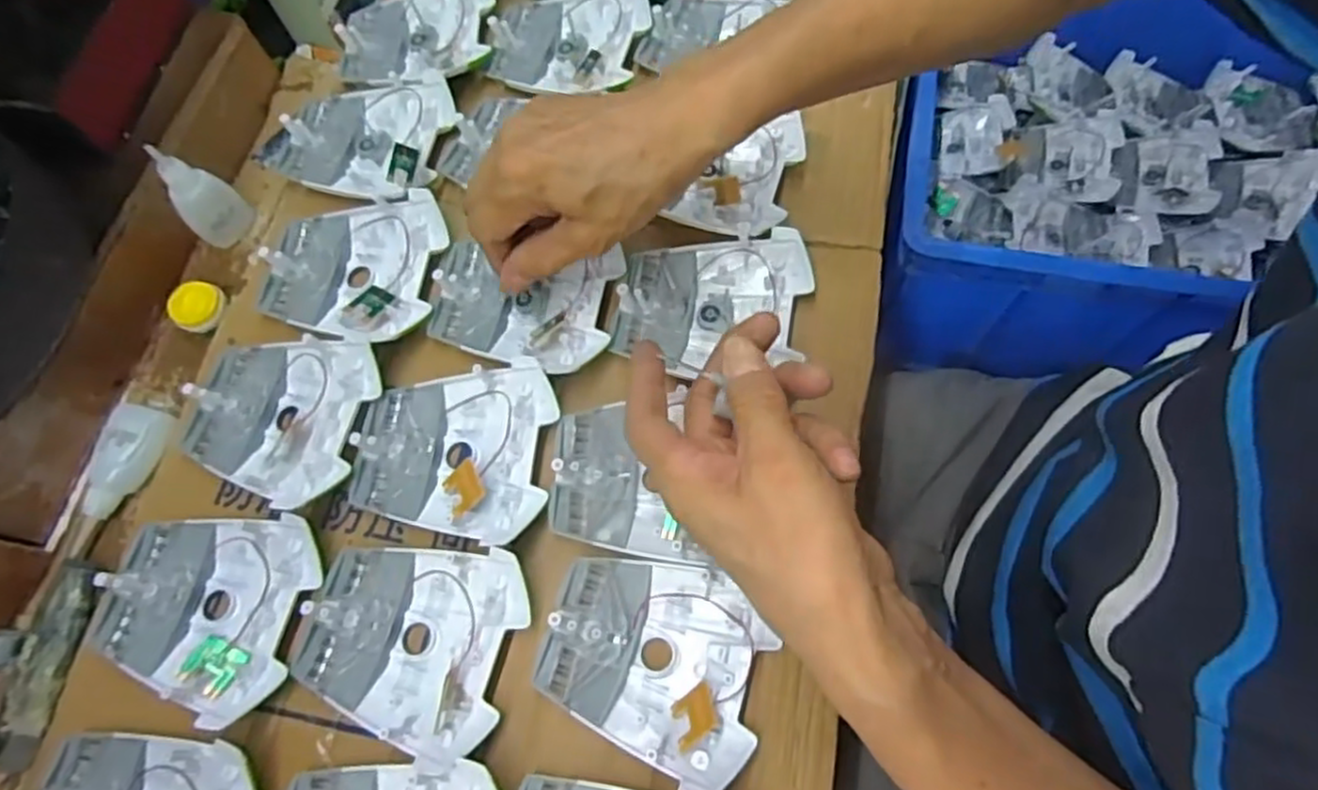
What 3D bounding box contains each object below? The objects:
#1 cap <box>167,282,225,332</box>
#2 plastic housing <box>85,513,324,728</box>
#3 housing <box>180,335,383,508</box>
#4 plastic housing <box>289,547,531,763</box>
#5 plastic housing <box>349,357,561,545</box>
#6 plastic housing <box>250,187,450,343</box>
[{"bbox_3d":[-0.291,-0.056,0.460,0.032,0.008,0.031,-1,68,3],"label":"cap"},{"bbox_3d":[-0.239,0.108,0.380,0.107,0.021,0.097,9,69,7],"label":"plastic housing"},{"bbox_3d":[-0.219,0.011,0.417,0.108,0.021,0.093,11,69,7],"label":"housing"},{"bbox_3d":[-0.126,0.121,0.368,0.107,0.016,0.093,13,70,8],"label":"plastic housing"},{"bbox_3d":[-0.113,0.028,0.403,0.106,0.017,0.095,4,69,5],"label":"plastic housing"},{"bbox_3d":[-0.190,-0.078,0.448,0.106,0.020,0.097,3,69,4],"label":"plastic housing"}]

